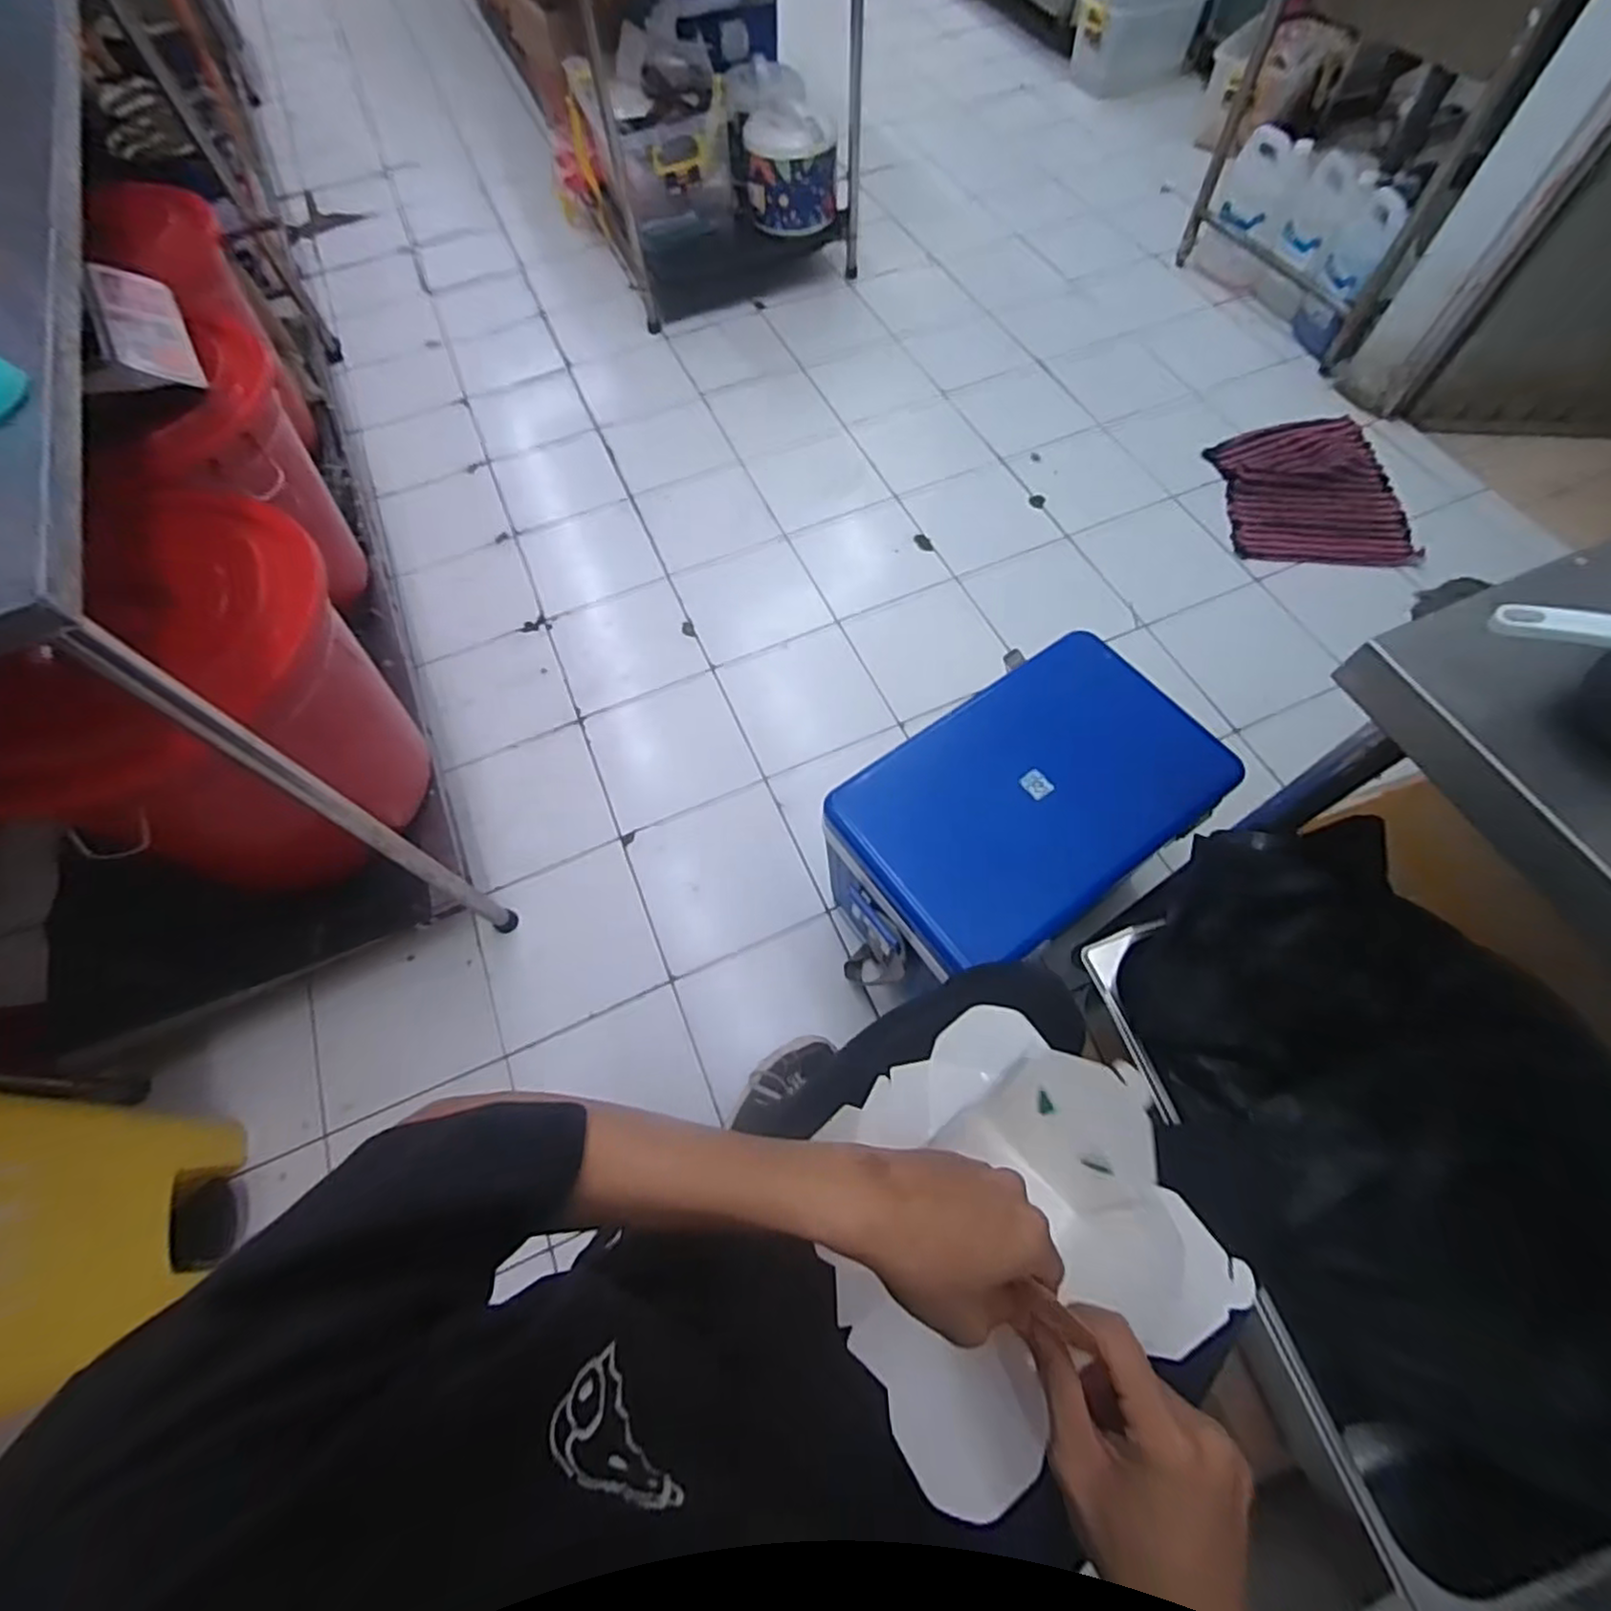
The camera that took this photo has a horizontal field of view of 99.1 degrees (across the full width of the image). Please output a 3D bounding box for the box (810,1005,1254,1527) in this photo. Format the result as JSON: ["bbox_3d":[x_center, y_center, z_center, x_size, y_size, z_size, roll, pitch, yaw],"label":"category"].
[{"bbox_3d":[0.123,0.278,0.450,0.231,0.136,0.226,-33,69,-11],"label":"box"}]

